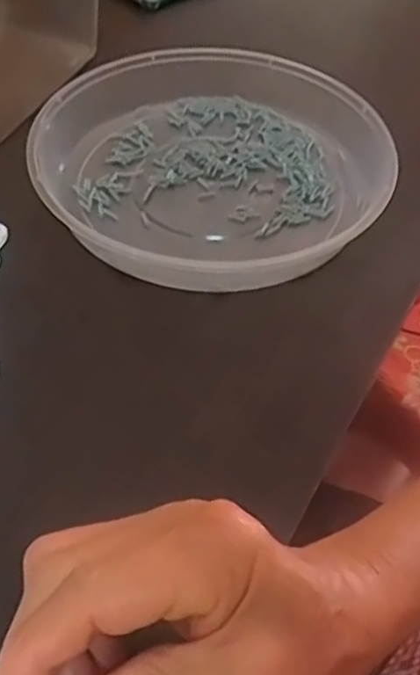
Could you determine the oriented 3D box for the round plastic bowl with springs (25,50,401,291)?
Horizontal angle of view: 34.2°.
[{"bbox_3d":[0.000,-0.117,0.460,0.228,0.037,0.227,2,51,-2],"label":"round plastic bowl with springs"}]

